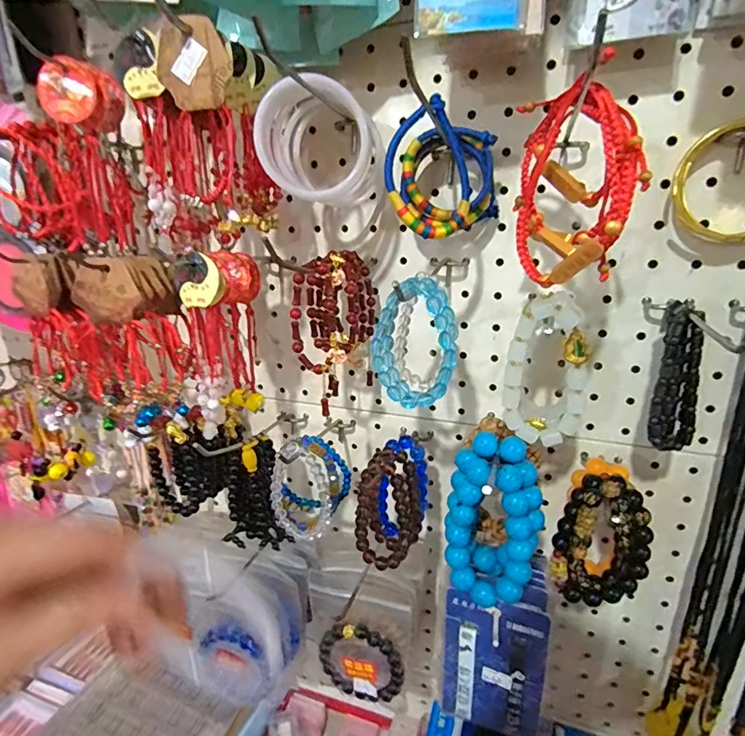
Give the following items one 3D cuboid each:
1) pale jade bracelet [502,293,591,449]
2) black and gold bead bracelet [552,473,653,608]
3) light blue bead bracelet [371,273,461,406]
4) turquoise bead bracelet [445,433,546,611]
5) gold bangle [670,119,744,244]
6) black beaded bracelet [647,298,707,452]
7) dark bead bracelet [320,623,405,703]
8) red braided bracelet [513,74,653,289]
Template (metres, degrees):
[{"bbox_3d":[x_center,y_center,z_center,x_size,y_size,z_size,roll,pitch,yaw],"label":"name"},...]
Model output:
[{"bbox_3d":[0.105,0.001,0.281,0.046,0.089,0.015,5,18,16],"label":"pale jade bracelet"},{"bbox_3d":[0.144,0.108,0.290,0.051,0.083,0.021,8,19,23],"label":"black and gold bead bracelet"},{"bbox_3d":[0.025,-0.016,0.282,0.049,0.074,0.030,1,18,2],"label":"light blue bead bracelet"},{"bbox_3d":[0.080,0.101,0.304,0.057,0.108,0.027,5,18,15],"label":"turquoise bead bracelet"},{"bbox_3d":[0.217,-0.109,0.275,0.066,0.066,0.019,7,19,22],"label":"gold bangle"},{"bbox_3d":[0.183,0.006,0.277,0.023,0.085,0.018,13,22,35],"label":"black beaded bracelet"},{"bbox_3d":[-0.009,0.245,0.387,0.071,0.070,0.011,7,19,20],"label":"dark bead bracelet"},{"bbox_3d":[0.102,-0.092,0.239,0.034,0.089,0.069,-2,18,-7],"label":"red braided bracelet"}]

